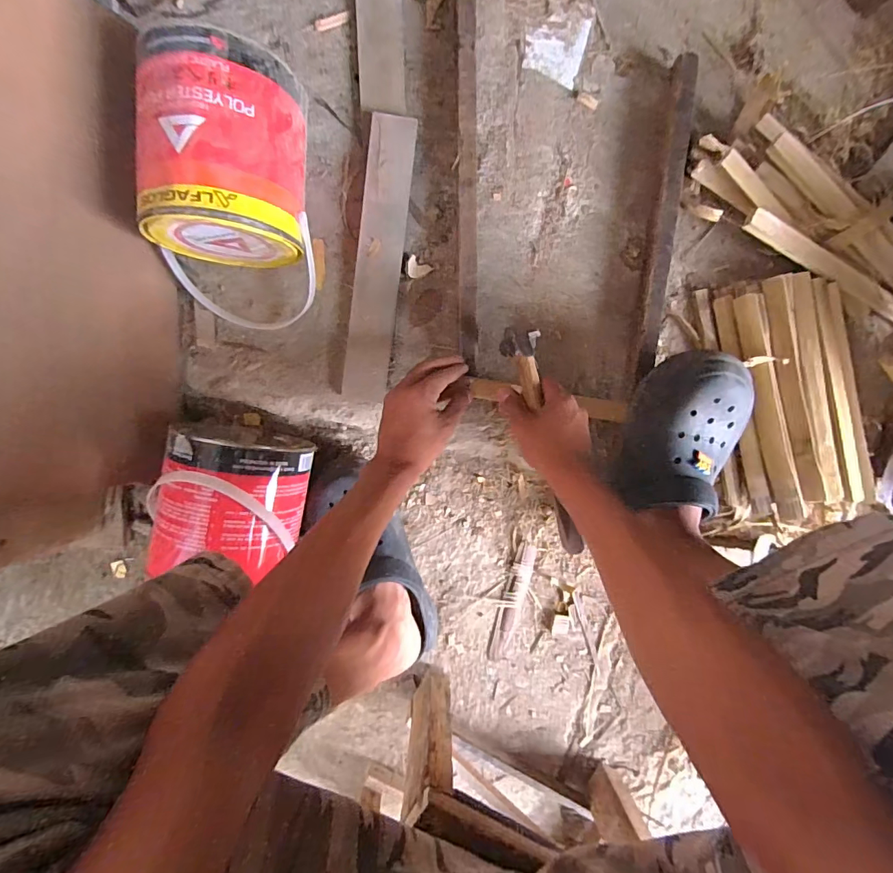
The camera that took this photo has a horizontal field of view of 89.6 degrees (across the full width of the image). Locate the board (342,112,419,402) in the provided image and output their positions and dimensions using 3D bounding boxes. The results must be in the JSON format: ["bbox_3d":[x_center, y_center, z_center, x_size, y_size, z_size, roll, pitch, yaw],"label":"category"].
[{"bbox_3d":[-0.081,-0.209,0.539,0.054,0.021,0.323,7,93,-3],"label":"board"}]

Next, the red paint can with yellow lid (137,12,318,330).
[{"bbox_3d":[-0.219,-0.243,0.461,0.155,0.156,0.228,8,92,-3],"label":"red paint can with yellow lid"}]

